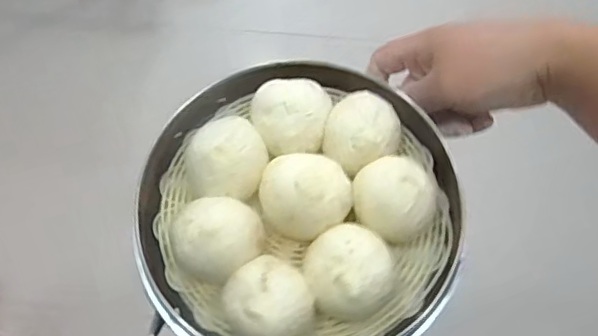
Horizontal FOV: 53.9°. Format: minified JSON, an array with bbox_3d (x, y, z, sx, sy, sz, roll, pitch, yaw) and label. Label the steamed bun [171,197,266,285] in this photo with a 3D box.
[{"bbox_3d":[-0.046,0.040,0.330,0.047,0.034,0.046,0,63,-1],"label":"steamed bun"}]

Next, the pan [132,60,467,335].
[{"bbox_3d":[0.001,0.023,0.344,0.184,0.043,0.186,0,63,-1],"label":"pan"}]

